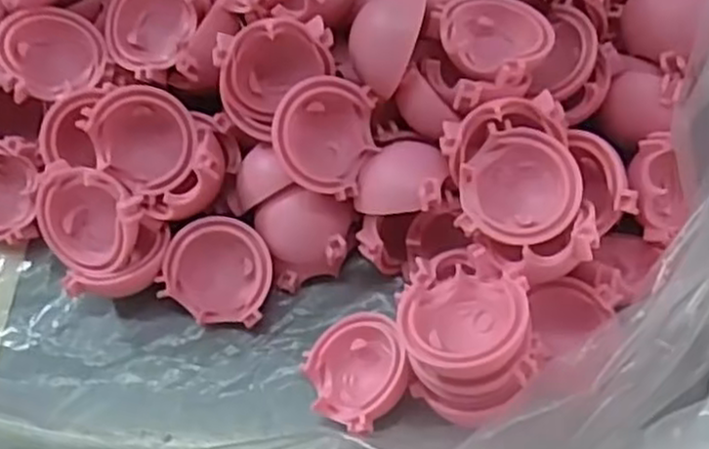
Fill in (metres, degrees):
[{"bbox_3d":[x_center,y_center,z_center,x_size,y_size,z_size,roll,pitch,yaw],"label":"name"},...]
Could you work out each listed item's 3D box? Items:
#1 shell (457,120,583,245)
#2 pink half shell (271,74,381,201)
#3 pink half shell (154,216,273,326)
[{"bbox_3d":[0.041,-0.008,0.191,0.028,0.011,0.030,0,64,1],"label":"shell"},{"bbox_3d":[-0.009,-0.024,0.203,0.028,0.010,0.030,18,88,-27],"label":"pink half shell"},{"bbox_3d":[-0.037,0.013,0.213,0.029,0.015,0.026,22,68,12],"label":"pink half shell"}]

